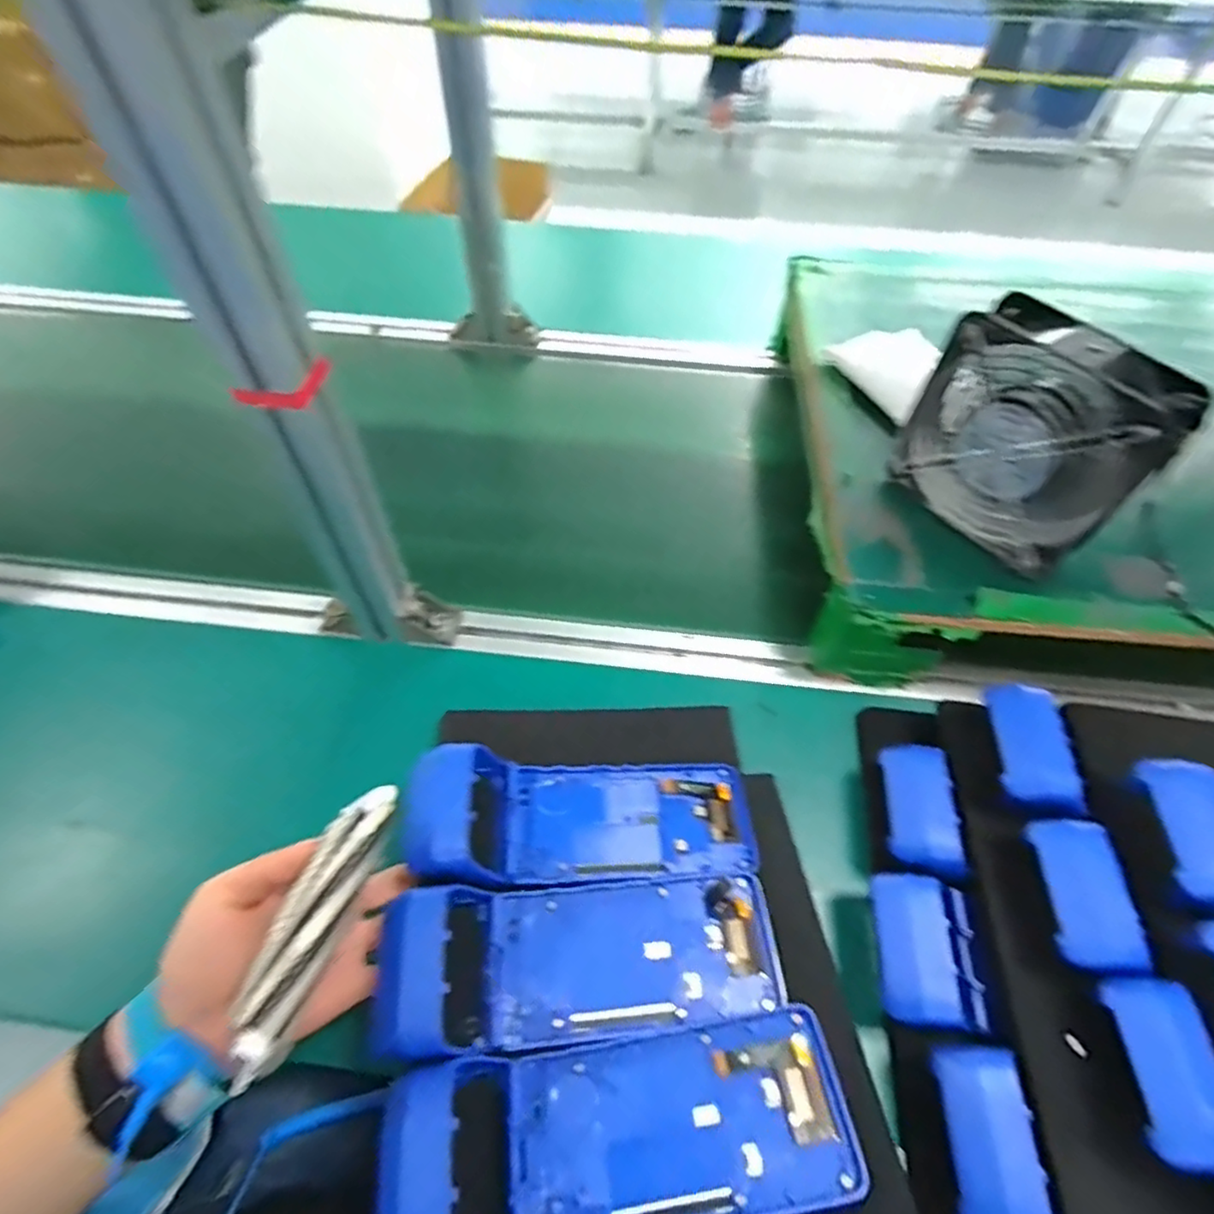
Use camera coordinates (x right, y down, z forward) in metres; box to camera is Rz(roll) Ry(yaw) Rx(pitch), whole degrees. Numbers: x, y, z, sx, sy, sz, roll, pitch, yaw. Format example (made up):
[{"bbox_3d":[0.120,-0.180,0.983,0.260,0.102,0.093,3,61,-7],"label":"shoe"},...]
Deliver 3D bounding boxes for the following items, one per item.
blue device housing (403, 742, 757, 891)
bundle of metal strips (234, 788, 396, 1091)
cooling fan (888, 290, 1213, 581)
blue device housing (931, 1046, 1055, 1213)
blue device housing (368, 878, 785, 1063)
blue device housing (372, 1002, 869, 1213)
[{"bbox_3d":[-0.014,0.141,0.434,0.229,0.039,0.083,7,53,-16],"label":"blue device housing"},{"bbox_3d":[-0.131,0.138,0.294,0.027,0.013,0.125,11,46,6],"label":"bundle of metal strips"},{"bbox_3d":[0.300,-0.119,0.462,0.054,0.150,0.148,-30,61,-20],"label":"cooling fan"},{"bbox_3d":[0.203,0.282,0.342,0.042,0.014,0.080,4,55,1],"label":"blue device housing"},{"bbox_3d":[-0.013,0.207,0.377,0.223,0.043,0.082,3,54,-16],"label":"blue device housing"},{"bbox_3d":[0.007,0.261,0.319,0.224,0.045,0.079,-6,55,-6],"label":"blue device housing"}]

